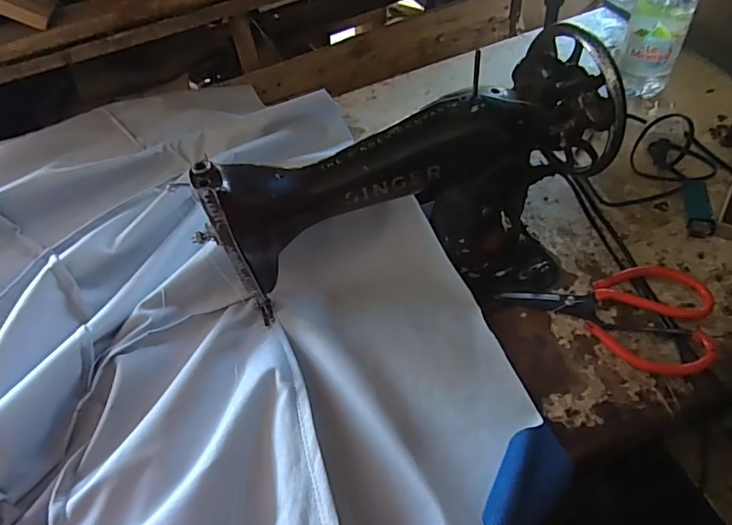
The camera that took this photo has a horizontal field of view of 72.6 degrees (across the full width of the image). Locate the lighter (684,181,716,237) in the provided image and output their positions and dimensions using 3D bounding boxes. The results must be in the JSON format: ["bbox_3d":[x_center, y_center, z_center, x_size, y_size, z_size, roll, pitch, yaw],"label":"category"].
[{"bbox_3d":[0.352,-0.057,0.526,0.022,0.015,0.070,11,55,15],"label":"lighter"}]

